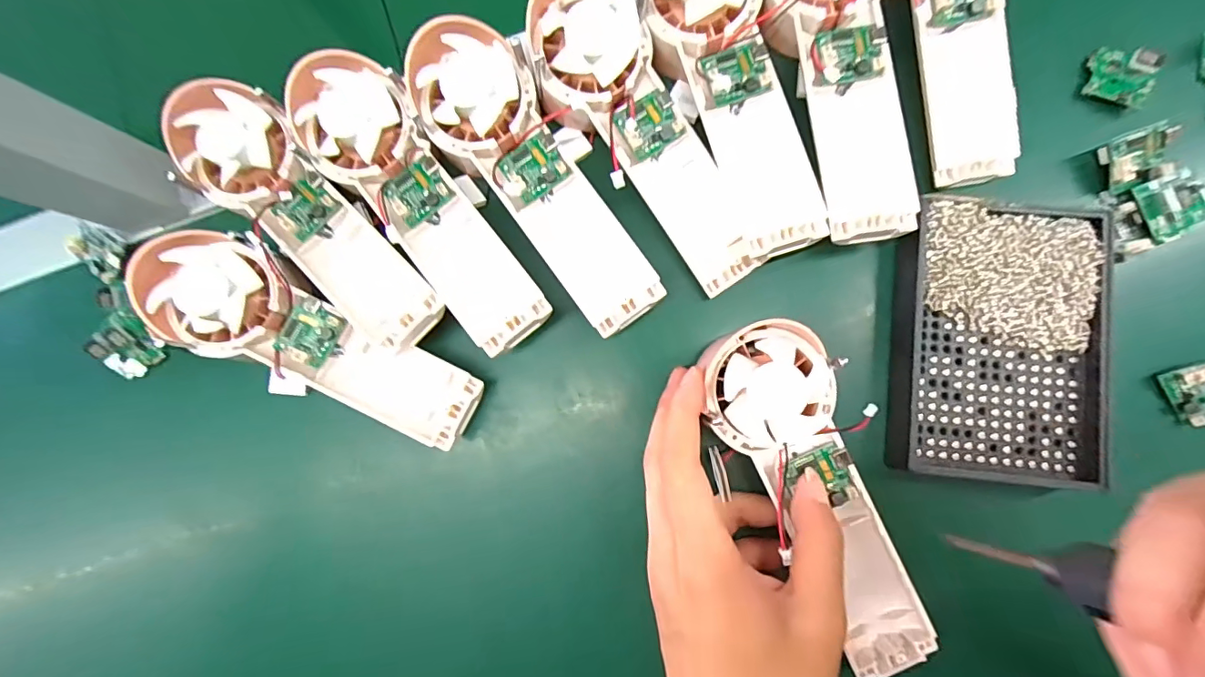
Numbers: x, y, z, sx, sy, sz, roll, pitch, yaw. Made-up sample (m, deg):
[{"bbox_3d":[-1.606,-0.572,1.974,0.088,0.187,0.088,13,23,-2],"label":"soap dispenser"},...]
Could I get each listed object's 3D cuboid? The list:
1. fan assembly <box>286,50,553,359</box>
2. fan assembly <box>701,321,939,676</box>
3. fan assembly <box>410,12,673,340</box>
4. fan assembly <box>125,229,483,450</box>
[{"bbox_3d":[-0.093,-0.074,0.275,0.060,0.039,0.180,-43,85,6],"label":"fan assembly"},{"bbox_3d":[0.105,0.075,0.242,0.058,0.024,0.172,-26,92,2],"label":"fan assembly"},{"bbox_3d":[-0.031,-0.085,0.270,0.062,0.044,0.176,-40,85,6],"label":"fan assembly"},{"bbox_3d":[-0.154,0.005,0.271,0.177,0.053,0.068,27,94,7],"label":"fan assembly"}]

